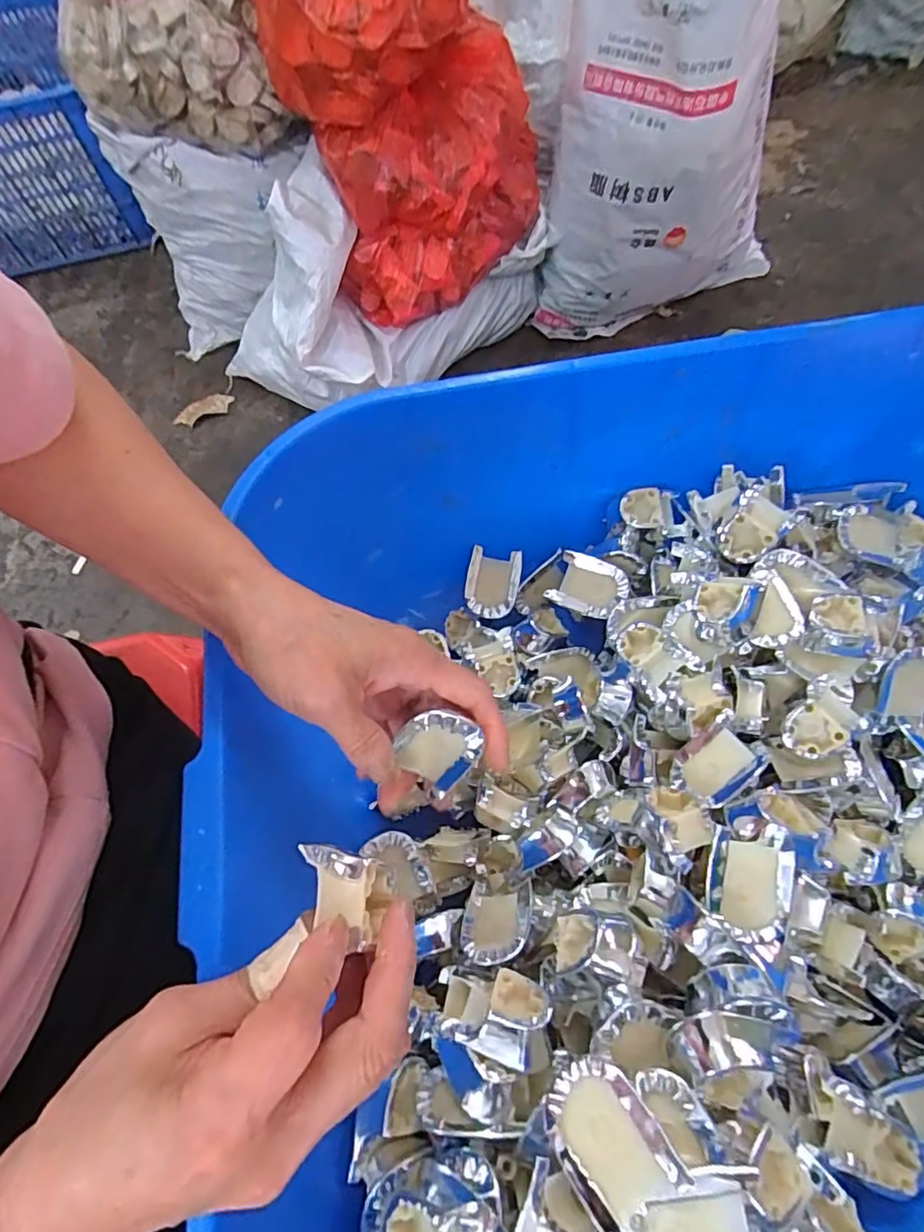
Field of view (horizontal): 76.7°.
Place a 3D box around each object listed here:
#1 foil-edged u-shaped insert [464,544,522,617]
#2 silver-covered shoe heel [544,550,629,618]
[{"bbox_3d":[0.023,-0.026,0.453,0.040,0.012,0.052,10,69,7],"label":"foil-edged u-shaped insert"},{"bbox_3d":[0.094,-0.023,0.428,0.052,0.016,0.039,20,110,9],"label":"silver-covered shoe heel"}]

